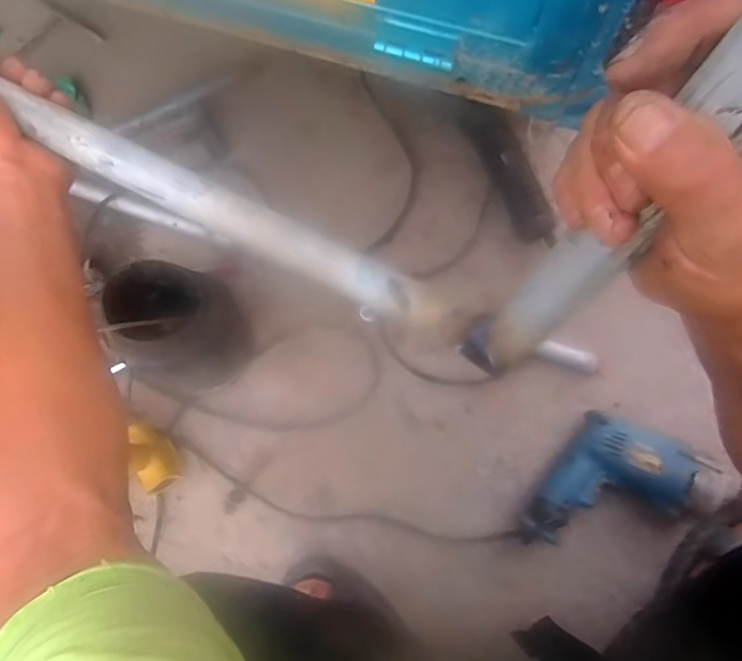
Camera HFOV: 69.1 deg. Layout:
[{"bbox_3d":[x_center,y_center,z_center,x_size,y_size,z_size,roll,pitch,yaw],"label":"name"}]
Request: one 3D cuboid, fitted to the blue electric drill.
[{"bbox_3d":[0.280,0.172,0.654,0.223,0.078,0.137,-10,76,-2],"label":"blue electric drill"}]

